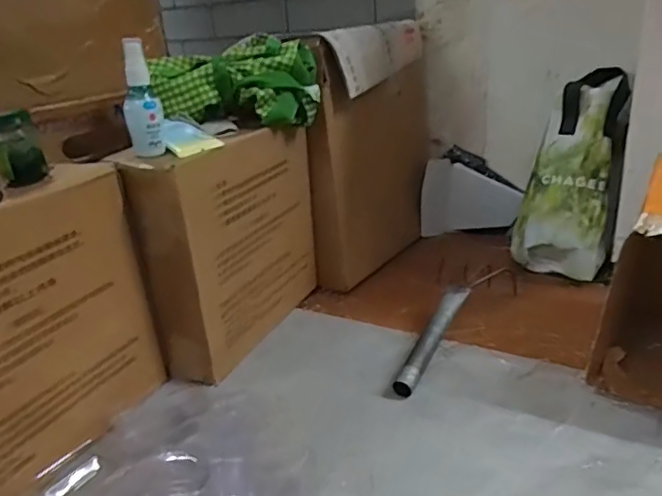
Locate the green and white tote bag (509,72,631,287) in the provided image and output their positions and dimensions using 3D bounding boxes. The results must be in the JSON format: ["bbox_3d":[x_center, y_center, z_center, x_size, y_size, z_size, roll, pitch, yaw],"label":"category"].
[{"bbox_3d":[0.363,-0.117,0.842,0.132,0.318,0.070,14,3,34],"label":"green and white tote bag"}]

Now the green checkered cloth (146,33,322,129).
[{"bbox_3d":[-0.119,-0.206,0.712,0.204,0.092,0.097,-6,23,-4],"label":"green checkered cloth"}]

